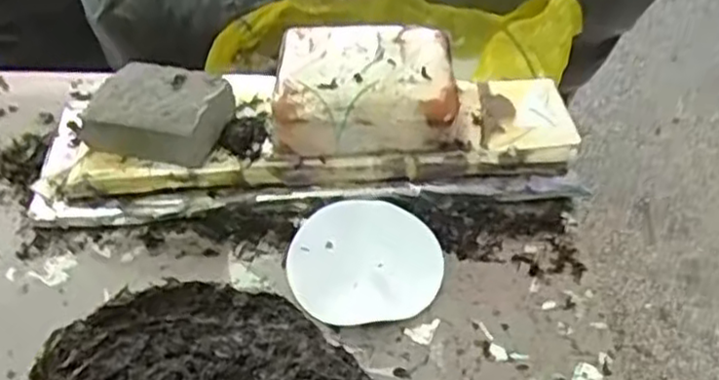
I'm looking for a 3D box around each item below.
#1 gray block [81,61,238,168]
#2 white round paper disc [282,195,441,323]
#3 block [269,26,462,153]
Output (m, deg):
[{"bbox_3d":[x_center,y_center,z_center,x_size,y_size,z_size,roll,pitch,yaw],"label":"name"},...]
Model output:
[{"bbox_3d":[-0.163,-0.066,0.590,0.099,0.039,0.080,10,46,8],"label":"gray block"},{"bbox_3d":[0.006,0.053,0.551,0.112,0.014,0.105,16,48,14],"label":"white round paper disc"},{"bbox_3d":[0.004,-0.085,0.584,0.141,0.053,0.099,0,46,-1],"label":"block"}]

